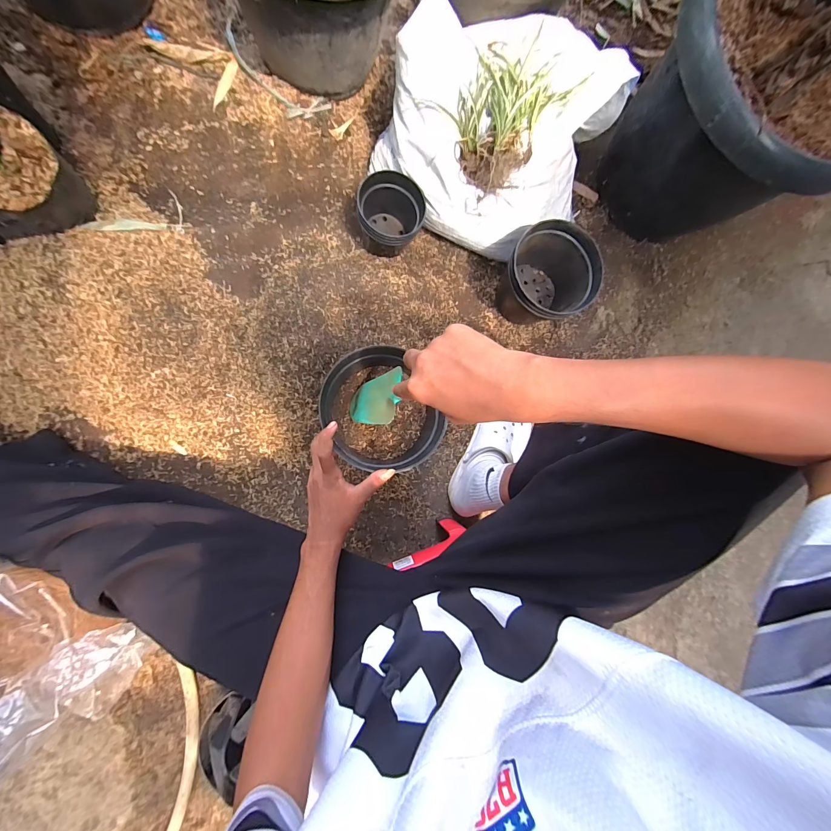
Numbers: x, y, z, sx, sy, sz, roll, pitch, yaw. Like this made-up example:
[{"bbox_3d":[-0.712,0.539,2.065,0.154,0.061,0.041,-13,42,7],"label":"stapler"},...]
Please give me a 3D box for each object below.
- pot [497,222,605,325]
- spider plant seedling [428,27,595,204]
[{"bbox_3d":[0.251,-0.275,0.717,0.161,0.160,0.167,0,88,-9],"label":"pot"},{"bbox_3d":[0.151,-0.502,0.598,0.182,0.088,0.156,-44,96,-10],"label":"spider plant seedling"}]

